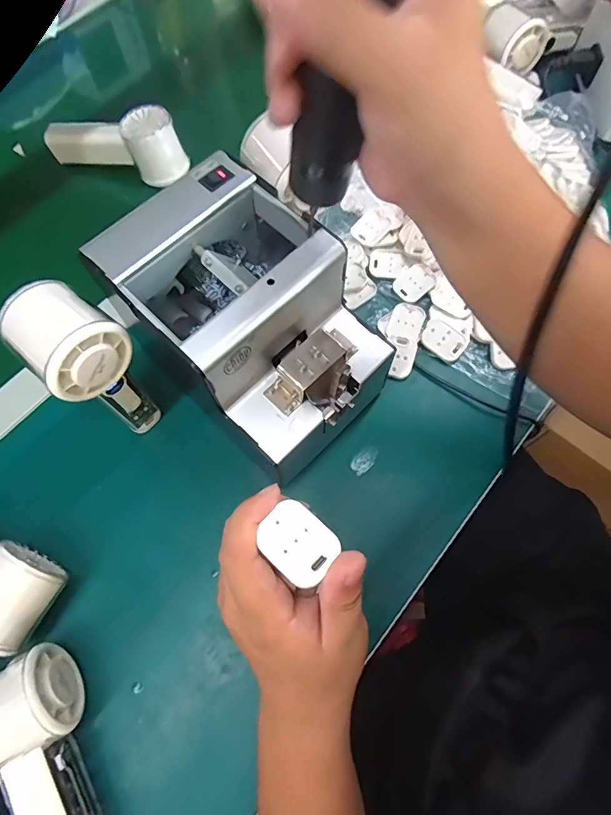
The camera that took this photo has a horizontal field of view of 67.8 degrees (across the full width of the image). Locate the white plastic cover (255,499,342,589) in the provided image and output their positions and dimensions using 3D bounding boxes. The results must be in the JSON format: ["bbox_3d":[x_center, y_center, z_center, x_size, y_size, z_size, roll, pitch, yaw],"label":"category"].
[{"bbox_3d":[-0.003,0.064,0.219,0.036,0.004,0.029,40,74,17],"label":"white plastic cover"}]

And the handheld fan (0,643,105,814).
[{"bbox_3d":[-0.162,0.237,0.285,0.062,0.056,0.151,-31,69,-10],"label":"handheld fan"}]

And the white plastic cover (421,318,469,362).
[{"bbox_3d":[0.128,-0.063,0.421,0.041,0.009,0.028,41,75,17],"label":"white plastic cover"}]

